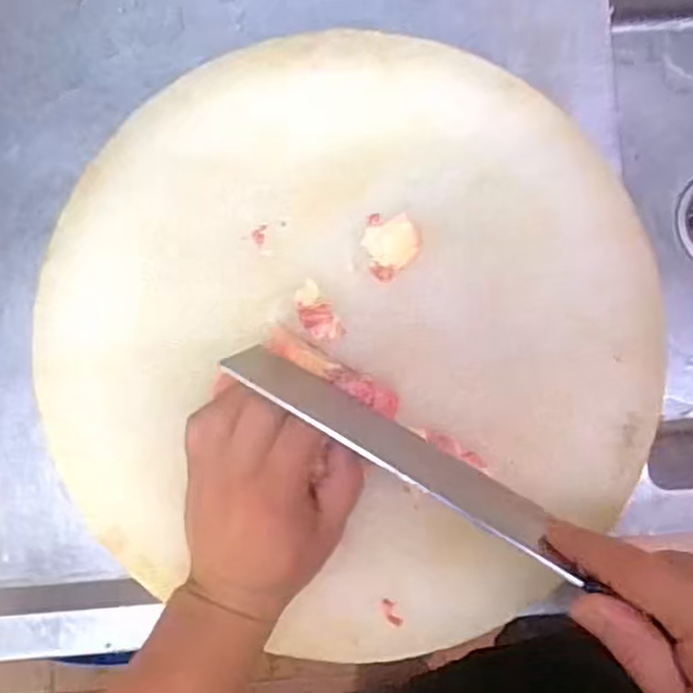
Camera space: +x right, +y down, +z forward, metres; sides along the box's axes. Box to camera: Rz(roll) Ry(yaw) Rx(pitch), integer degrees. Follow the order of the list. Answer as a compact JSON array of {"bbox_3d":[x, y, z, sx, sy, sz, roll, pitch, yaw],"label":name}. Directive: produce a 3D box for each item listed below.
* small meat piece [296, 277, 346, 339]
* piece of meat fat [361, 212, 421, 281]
[{"bbox_3d":[-0.019,-0.022,0.467,0.021,0.012,0.039,-27,91,0],"label":"small meat piece"},{"bbox_3d":[0.030,-0.063,0.468,0.035,0.006,0.042,-2,91,0],"label":"piece of meat fat"}]

